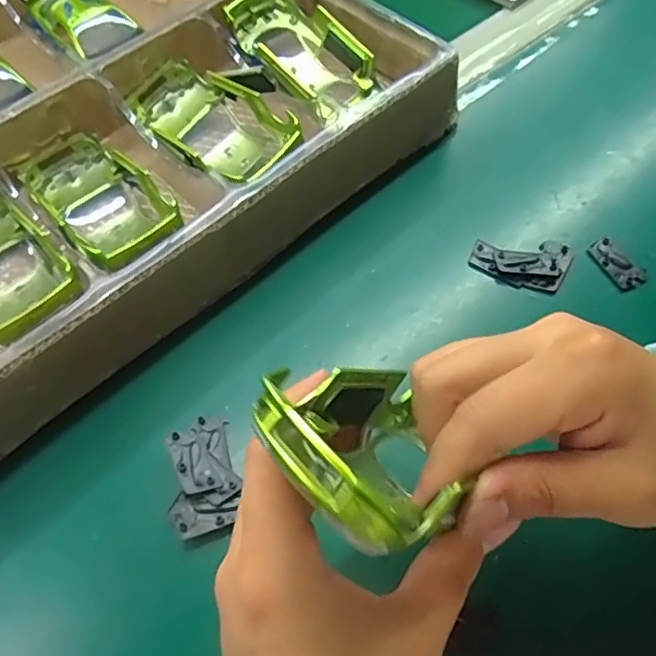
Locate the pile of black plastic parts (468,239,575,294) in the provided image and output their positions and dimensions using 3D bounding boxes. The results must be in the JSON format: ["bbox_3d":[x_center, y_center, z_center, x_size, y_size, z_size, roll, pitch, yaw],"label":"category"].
[{"bbox_3d":[0.107,-0.039,0.339,0.052,0.007,0.034,14,62,11],"label":"pile of black plastic parts"}]

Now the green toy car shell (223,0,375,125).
[{"bbox_3d":[-0.020,-0.181,0.405,0.064,0.050,0.100,-31,63,-14],"label":"green toy car shell"}]

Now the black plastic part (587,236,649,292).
[{"bbox_3d":[0.159,-0.035,0.336,0.016,0.005,0.033,-31,63,-14],"label":"black plastic part"}]

